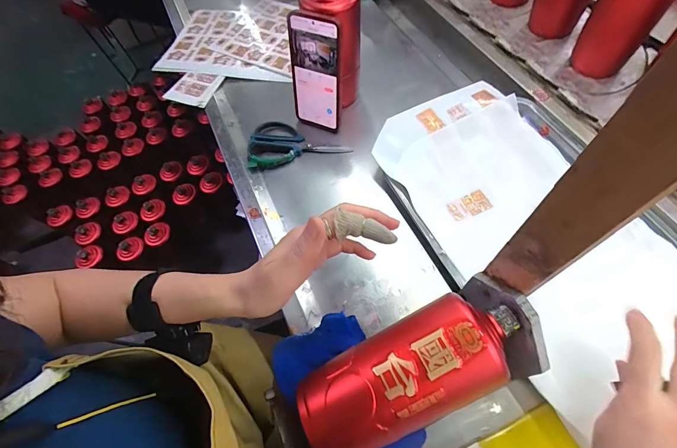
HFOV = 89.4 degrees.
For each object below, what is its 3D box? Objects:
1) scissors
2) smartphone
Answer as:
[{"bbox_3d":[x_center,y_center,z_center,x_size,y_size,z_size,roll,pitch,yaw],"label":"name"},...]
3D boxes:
[{"bbox_3d":[-0.068,-0.134,0.554,0.157,0.012,0.100,-12,62,2],"label":"scissors"},{"bbox_3d":[-0.037,-0.220,0.510,0.087,0.161,0.013,26,53,20],"label":"smartphone"}]

